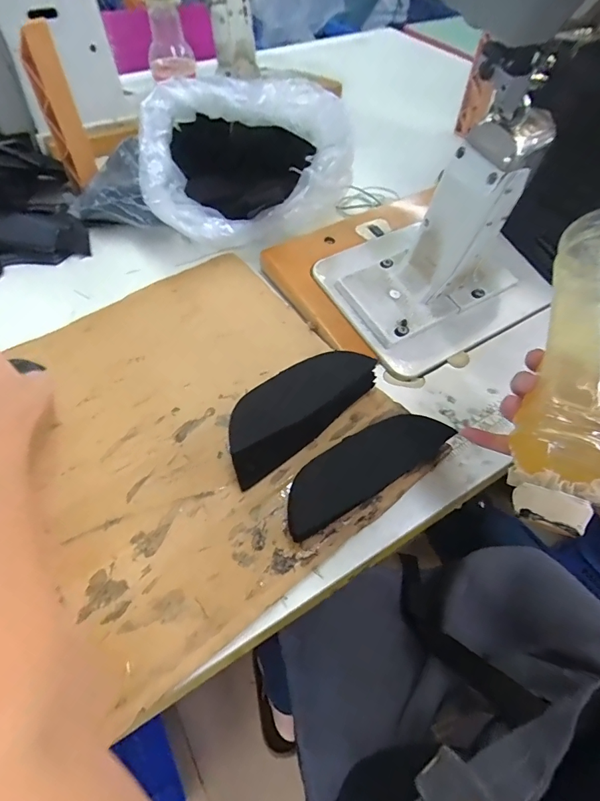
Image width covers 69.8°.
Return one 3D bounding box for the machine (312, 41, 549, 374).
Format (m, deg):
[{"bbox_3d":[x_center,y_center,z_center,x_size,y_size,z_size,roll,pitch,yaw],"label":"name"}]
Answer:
[{"bbox_3d":[0.164,-0.190,0.411,0.244,0.228,0.170,-26,59,-19],"label":"machine"}]

